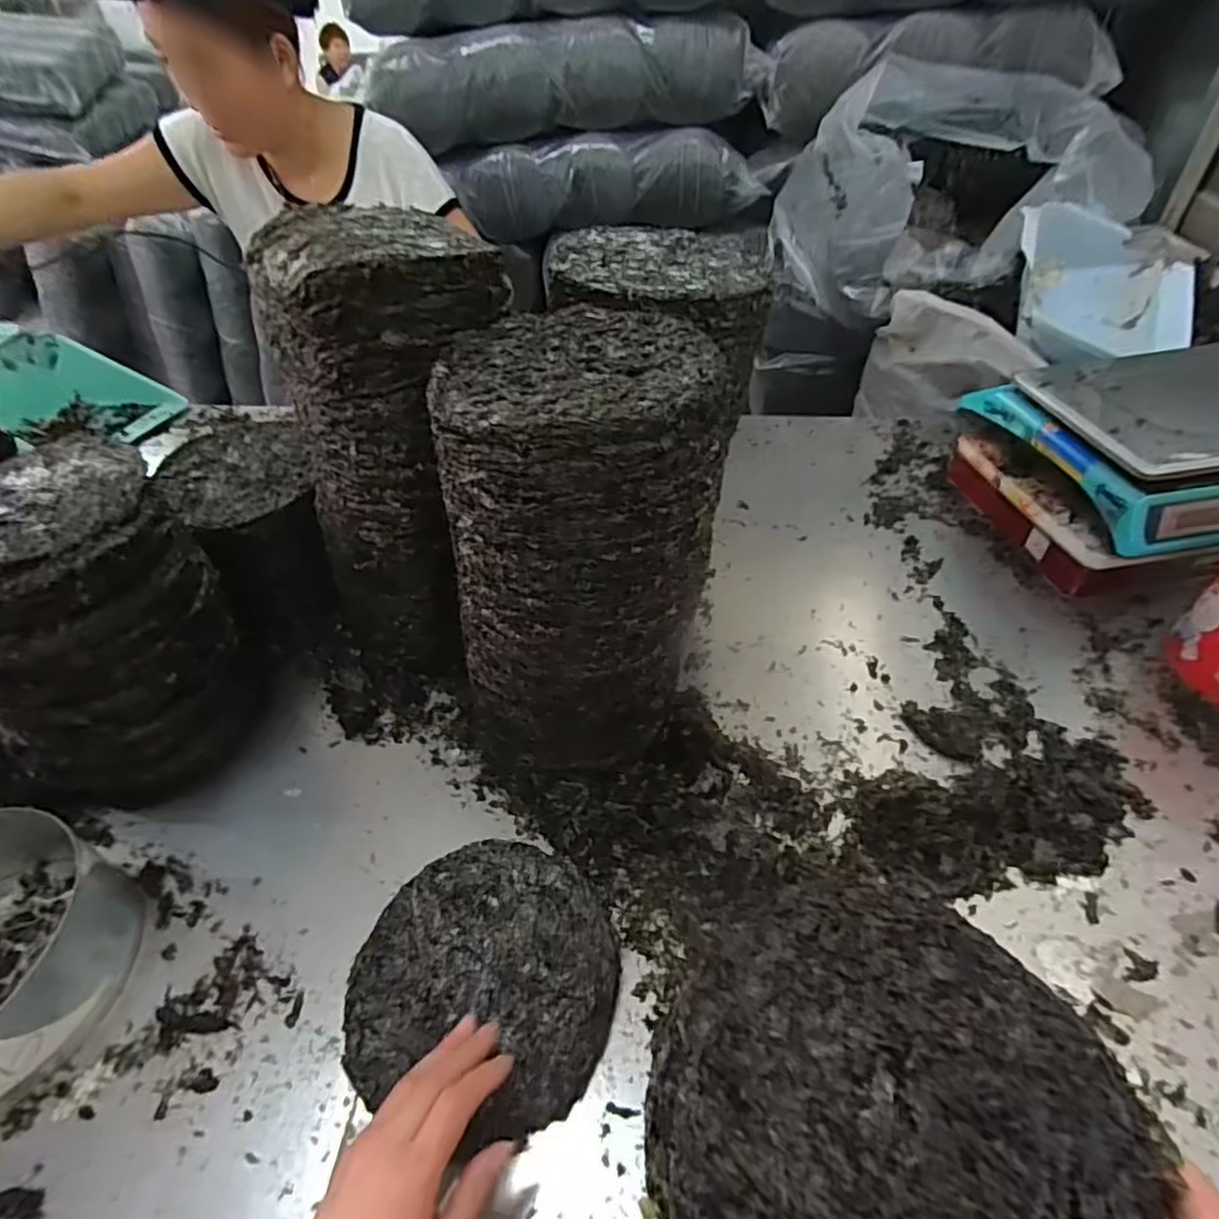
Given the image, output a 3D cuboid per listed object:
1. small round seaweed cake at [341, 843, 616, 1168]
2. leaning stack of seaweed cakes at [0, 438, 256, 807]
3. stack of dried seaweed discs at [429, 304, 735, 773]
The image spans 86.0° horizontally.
[{"bbox_3d":[-0.091,0.272,0.491,0.191,0.014,0.184,-2,45,2],"label":"small round seaweed cake"},{"bbox_3d":[-0.456,0.025,0.590,0.176,0.274,0.204,28,53,28],"label":"leaning stack of seaweed cakes"},{"bbox_3d":[-0.014,-0.046,0.538,0.190,0.328,0.208,3,45,7],"label":"stack of dried seaweed discs"}]

